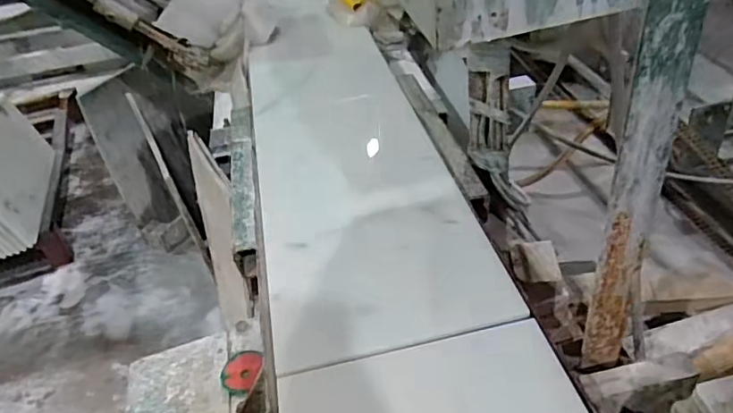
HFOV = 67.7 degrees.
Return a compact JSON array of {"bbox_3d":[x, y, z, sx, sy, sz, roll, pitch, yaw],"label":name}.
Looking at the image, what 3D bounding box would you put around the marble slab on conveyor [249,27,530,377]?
[{"bbox_3d":[-0.048,-0.123,0.996,0.295,0.020,0.946,-13,39,-3],"label":"marble slab on conveyor"}]

